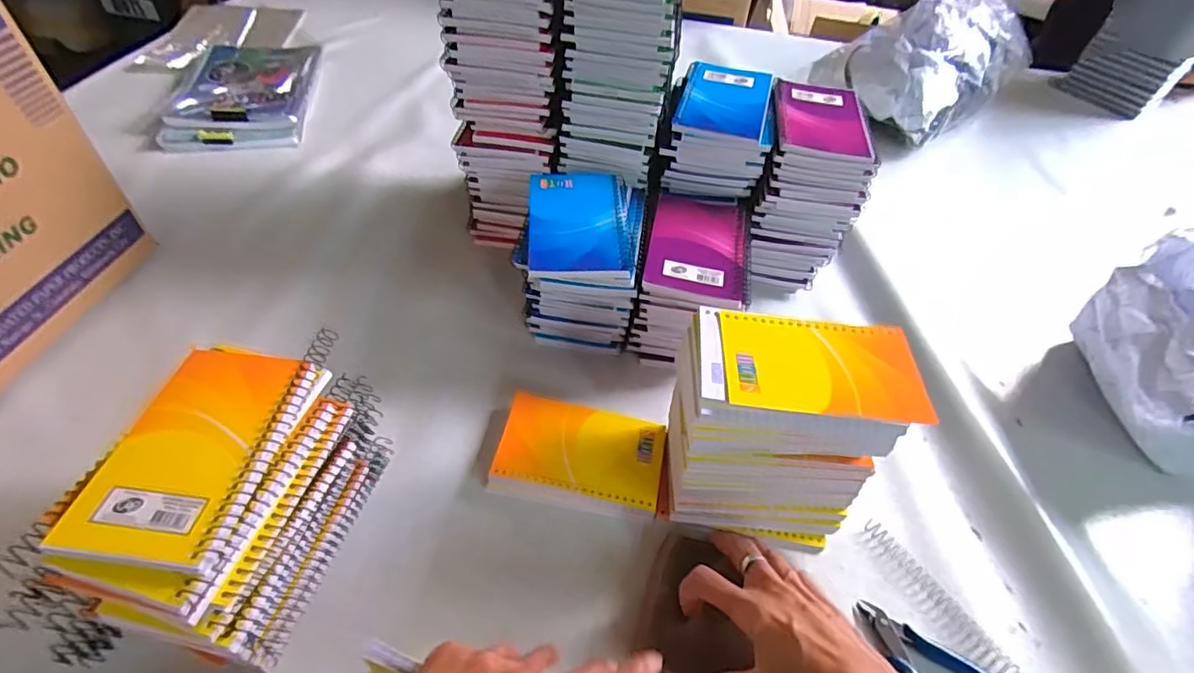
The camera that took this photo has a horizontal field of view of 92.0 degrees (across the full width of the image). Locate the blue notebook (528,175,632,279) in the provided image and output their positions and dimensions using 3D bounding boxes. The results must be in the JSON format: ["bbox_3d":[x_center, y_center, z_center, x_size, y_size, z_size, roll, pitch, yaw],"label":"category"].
[{"bbox_3d":[-0.014,-0.098,0.497,0.086,0.014,0.125,2,48,-4],"label":"blue notebook"}]

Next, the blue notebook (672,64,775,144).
[{"bbox_3d":[0.123,-0.229,0.555,0.080,0.012,0.118,14,48,6],"label":"blue notebook"}]

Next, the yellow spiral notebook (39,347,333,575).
[{"bbox_3d":[-0.223,0.061,0.323,0.082,0.016,0.129,10,48,3],"label":"yellow spiral notebook"}]

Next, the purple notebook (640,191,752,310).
[{"bbox_3d":[0.092,-0.078,0.507,0.089,0.013,0.132,13,48,6],"label":"purple notebook"}]

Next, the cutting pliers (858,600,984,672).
[{"bbox_3d":[0.225,0.226,0.377,0.068,0.011,0.119,-29,57,-28],"label":"cutting pliers"}]

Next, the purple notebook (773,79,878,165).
[{"bbox_3d":[0.215,-0.210,0.555,0.087,0.012,0.127,10,48,3],"label":"purple notebook"}]

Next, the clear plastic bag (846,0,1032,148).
[{"bbox_3d":[0.528,-0.438,0.896,0.340,0.120,0.180,-33,58,-30],"label":"clear plastic bag"}]

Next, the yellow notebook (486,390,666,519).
[{"bbox_3d":[-0.013,0.095,0.465,0.128,0.016,0.086,11,48,4],"label":"yellow notebook"}]

